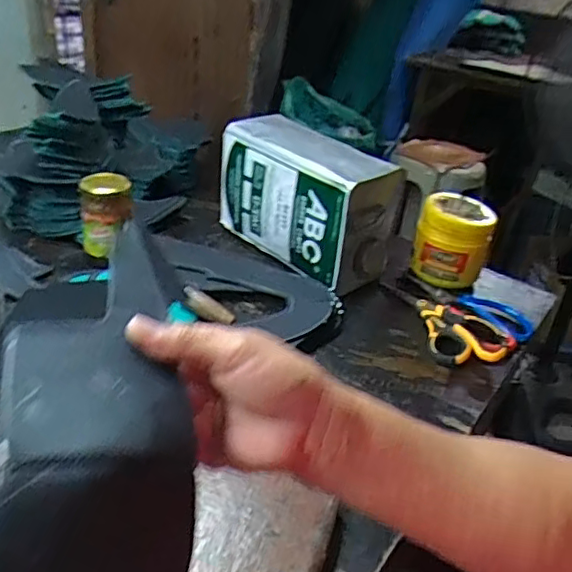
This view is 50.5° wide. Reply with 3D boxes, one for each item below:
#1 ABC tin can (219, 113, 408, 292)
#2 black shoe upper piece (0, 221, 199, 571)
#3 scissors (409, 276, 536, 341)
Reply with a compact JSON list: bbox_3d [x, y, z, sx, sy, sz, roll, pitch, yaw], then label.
[{"bbox_3d":[0.025,-0.118,0.818,0.112,0.161,0.248,-21,41,-37],"label":"ABC tin can"},{"bbox_3d":[-0.092,0.072,0.313,0.082,0.106,0.208,-1,32,-12],"label":"black shoe upper piece"},{"bbox_3d":[0.235,0.021,0.766,0.071,0.010,0.167,-23,42,-39],"label":"scissors"}]

